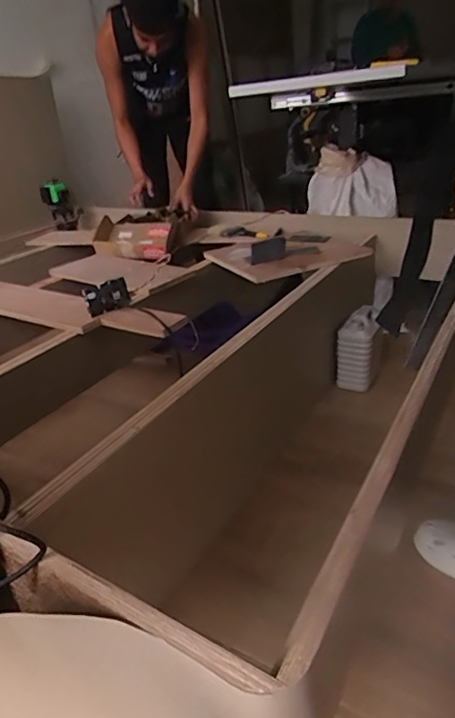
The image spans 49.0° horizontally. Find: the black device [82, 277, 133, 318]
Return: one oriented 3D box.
[{"bbox_3d":[-0.291,-0.150,1.211,0.103,0.071,0.030,-20,2,-13],"label":"black device"}]

